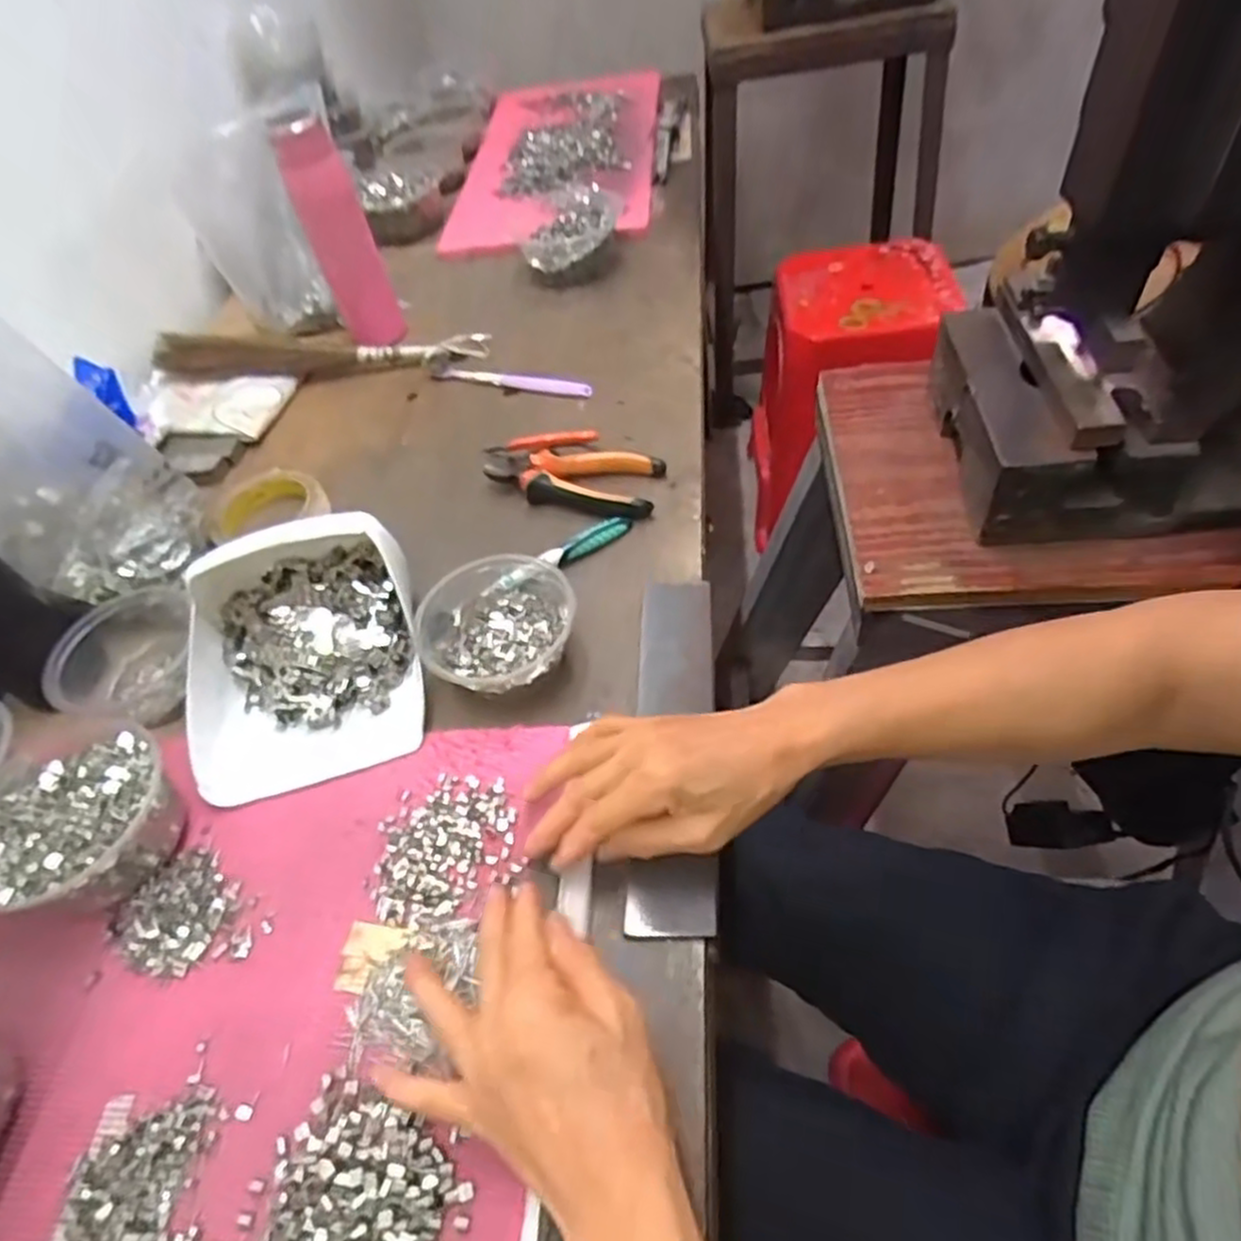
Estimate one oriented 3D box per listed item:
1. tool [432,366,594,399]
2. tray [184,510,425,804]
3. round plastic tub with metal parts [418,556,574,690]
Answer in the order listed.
[{"bbox_3d":[-0.112,-0.241,0.750,0.176,0.018,0.014,14,55,16],"label":"tool"},{"bbox_3d":[-0.221,0.014,0.506,0.158,0.074,0.171,-16,50,-3],"label":"tray"},{"bbox_3d":[-0.086,0.001,0.512,0.104,0.051,0.104,-5,51,7],"label":"round plastic tub with metal parts"}]

